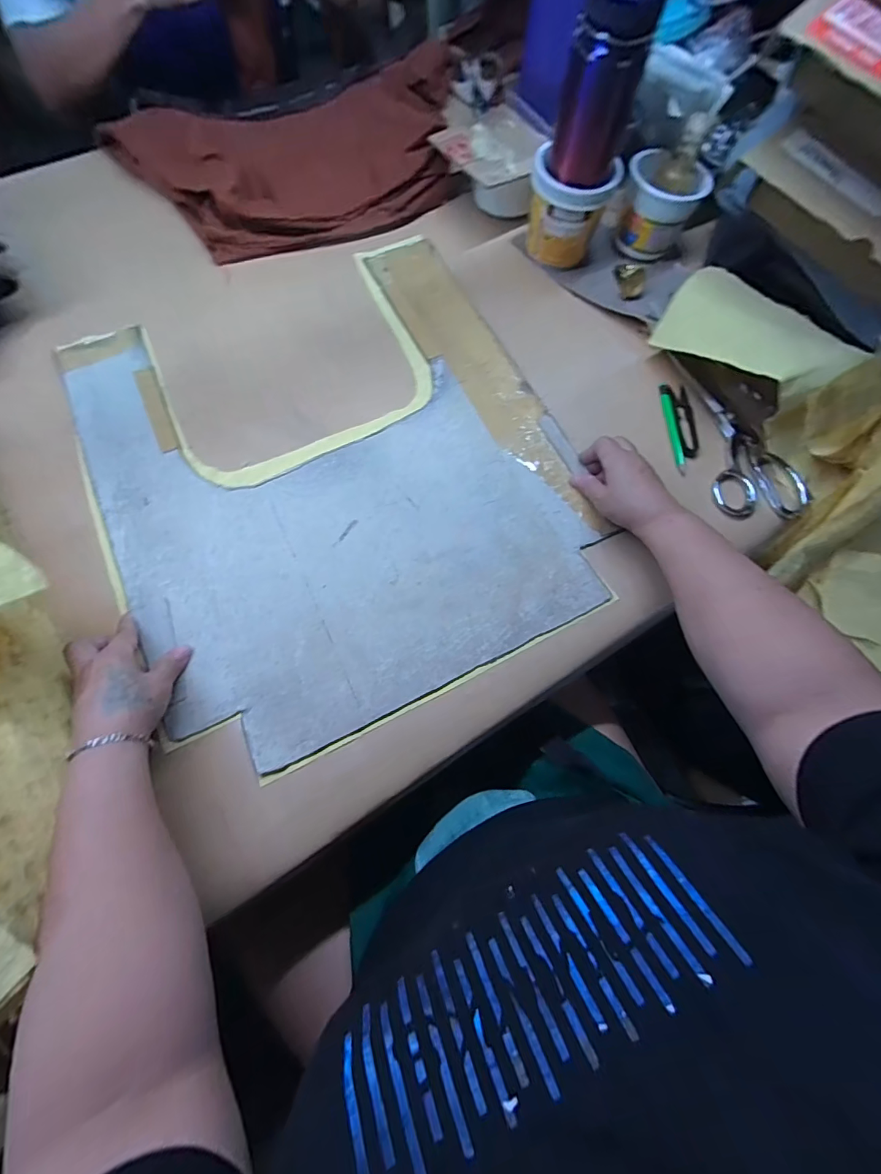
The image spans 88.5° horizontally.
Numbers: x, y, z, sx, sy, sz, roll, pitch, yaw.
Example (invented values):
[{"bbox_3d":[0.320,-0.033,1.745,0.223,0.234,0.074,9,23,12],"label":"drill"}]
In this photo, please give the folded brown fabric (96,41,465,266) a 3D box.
[{"bbox_3d":[-0.168,-0.571,0.593,0.481,0.052,0.266,-19,74,-8],"label":"folded brown fabric"}]

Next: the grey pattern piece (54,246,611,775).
[{"bbox_3d":[-0.102,-0.122,0.461,0.439,0.010,0.482,-25,75,-10],"label":"grey pattern piece"}]

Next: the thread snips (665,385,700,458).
[{"bbox_3d":[0.270,-0.185,0.498,0.024,0.004,0.100,0,72,-2],"label":"thread snips"}]

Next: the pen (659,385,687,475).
[{"bbox_3d":[0.250,-0.172,0.486,0.010,0.009,0.117,0,71,-2],"label":"pen"}]

